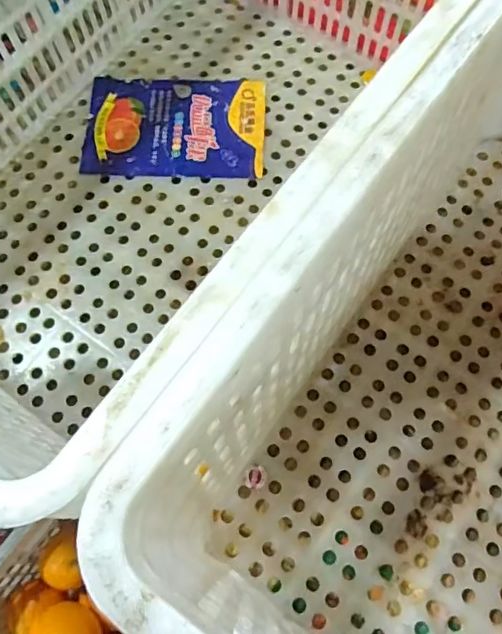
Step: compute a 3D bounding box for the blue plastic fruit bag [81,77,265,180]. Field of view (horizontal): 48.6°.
[{"bbox_3d":[-0.090,-0.227,0.662,0.208,0.006,0.139,2,69,1],"label":"blue plastic fruit bag"}]

